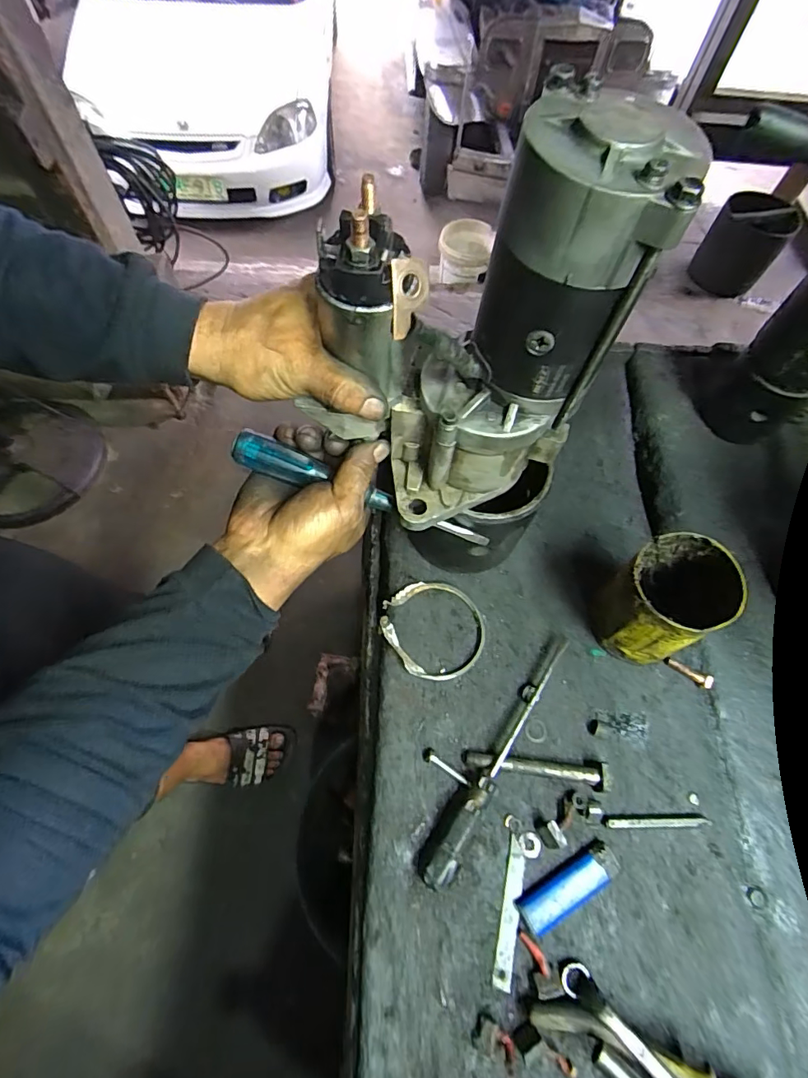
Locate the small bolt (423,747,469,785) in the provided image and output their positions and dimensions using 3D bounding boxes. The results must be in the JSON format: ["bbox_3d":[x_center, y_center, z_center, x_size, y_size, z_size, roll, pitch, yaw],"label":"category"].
[{"bbox_3d":[0.034,0.185,0.397,0.042,0.006,0.010,35,69,12],"label":"small bolt"}]

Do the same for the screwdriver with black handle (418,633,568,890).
[{"bbox_3d":[0.079,0.172,0.393,0.024,0.024,0.211,33,69,11],"label":"screwdriver with black handle"}]

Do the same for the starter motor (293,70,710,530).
[{"bbox_3d":[0.035,-0.107,0.280,0.145,0.204,0.094,-19,68,-11],"label":"starter motor"}]

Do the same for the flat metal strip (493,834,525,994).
[{"bbox_3d":[0.078,0.272,0.358,0.013,0.005,0.090,14,66,3],"label":"flat metal strip"}]

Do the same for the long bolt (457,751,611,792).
[{"bbox_3d":[0.106,0.183,0.394,0.111,0.025,0.020,8,66,0],"label":"long bolt"}]

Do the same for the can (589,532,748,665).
[{"bbox_3d":[0.206,0.054,0.399,0.077,0.119,0.074,1,66,-3],"label":"can"}]

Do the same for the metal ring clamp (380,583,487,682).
[{"bbox_3d":[0.028,0.079,0.442,0.084,0.020,0.088,1,66,-3],"label":"metal ring clamp"}]

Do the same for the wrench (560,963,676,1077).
[{"bbox_3d":[0.148,0.320,0.303,0.017,0.017,0.110,-42,54,-19],"label":"wrench"}]

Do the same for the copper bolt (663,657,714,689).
[{"bbox_3d":[0.247,0.116,0.427,0.039,0.010,0.011,29,68,10],"label":"copper bolt"}]

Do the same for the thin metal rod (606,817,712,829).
[{"bbox_3d":[0.194,0.217,0.374,0.077,0.010,0.007,0,66,-3],"label":"thin metal rod"}]

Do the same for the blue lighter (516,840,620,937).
[{"bbox_3d":[0.121,0.255,0.357,0.079,0.009,0.024,-27,70,-14],"label":"blue lighter"}]

